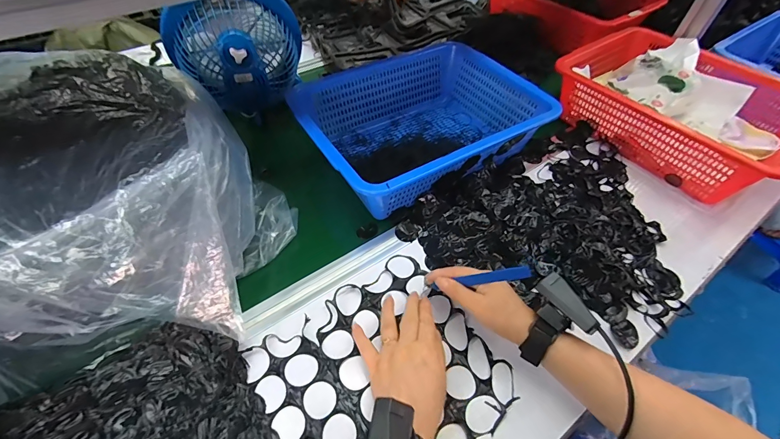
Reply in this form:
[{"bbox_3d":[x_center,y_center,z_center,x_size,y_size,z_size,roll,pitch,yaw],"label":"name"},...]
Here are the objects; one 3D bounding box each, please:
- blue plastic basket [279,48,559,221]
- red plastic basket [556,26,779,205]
[{"bbox_3d":[0.038,-0.178,0.644,0.378,0.128,0.325,-24,56,-20],"label":"blue plastic basket"},{"bbox_3d":[0.539,-0.205,0.669,0.294,0.122,0.383,-27,57,-22],"label":"red plastic basket"}]

